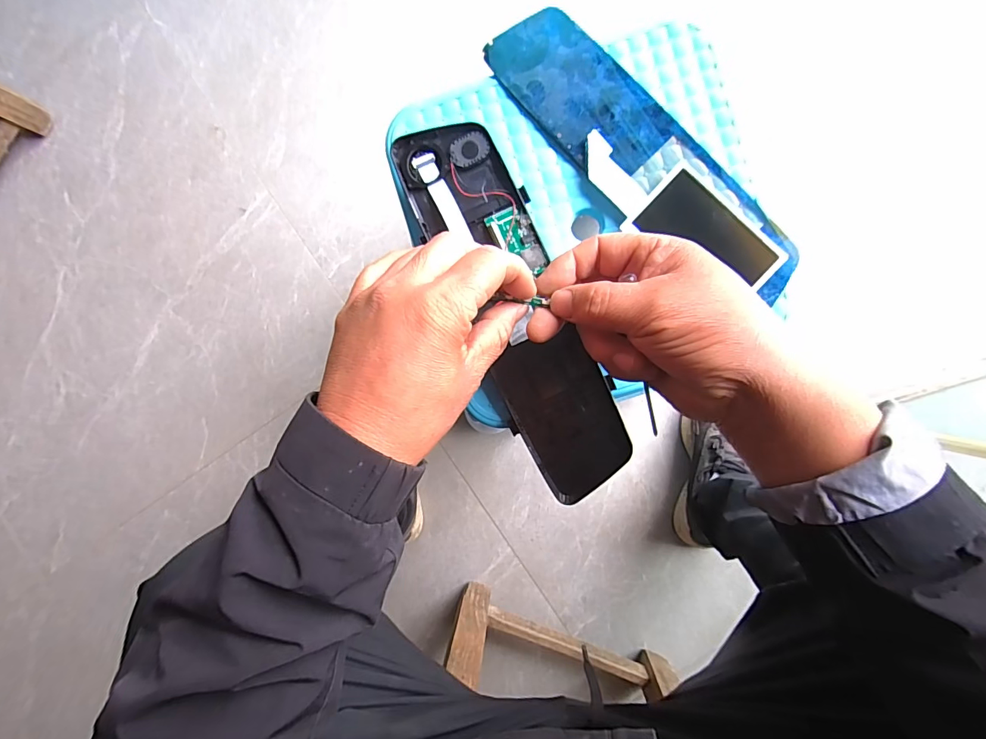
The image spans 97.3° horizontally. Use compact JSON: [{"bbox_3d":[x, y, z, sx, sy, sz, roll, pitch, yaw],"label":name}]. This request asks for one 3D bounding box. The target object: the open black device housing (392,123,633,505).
[{"bbox_3d":[0.019,-0.041,0.320,0.077,0.021,0.284,-26,92,5],"label":"open black device housing"}]

